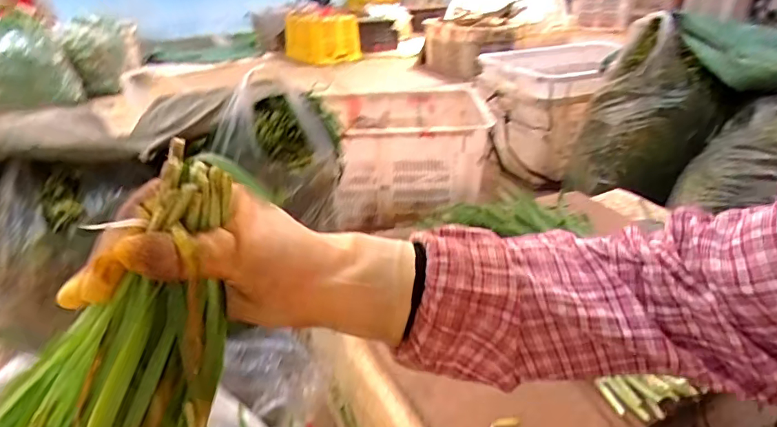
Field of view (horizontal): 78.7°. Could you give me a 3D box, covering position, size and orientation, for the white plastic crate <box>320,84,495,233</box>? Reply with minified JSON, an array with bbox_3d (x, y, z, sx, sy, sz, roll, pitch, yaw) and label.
[{"bbox_3d":[0.053,-0.200,1.680,0.563,0.357,0.470,0,28,2],"label":"white plastic crate"}]

